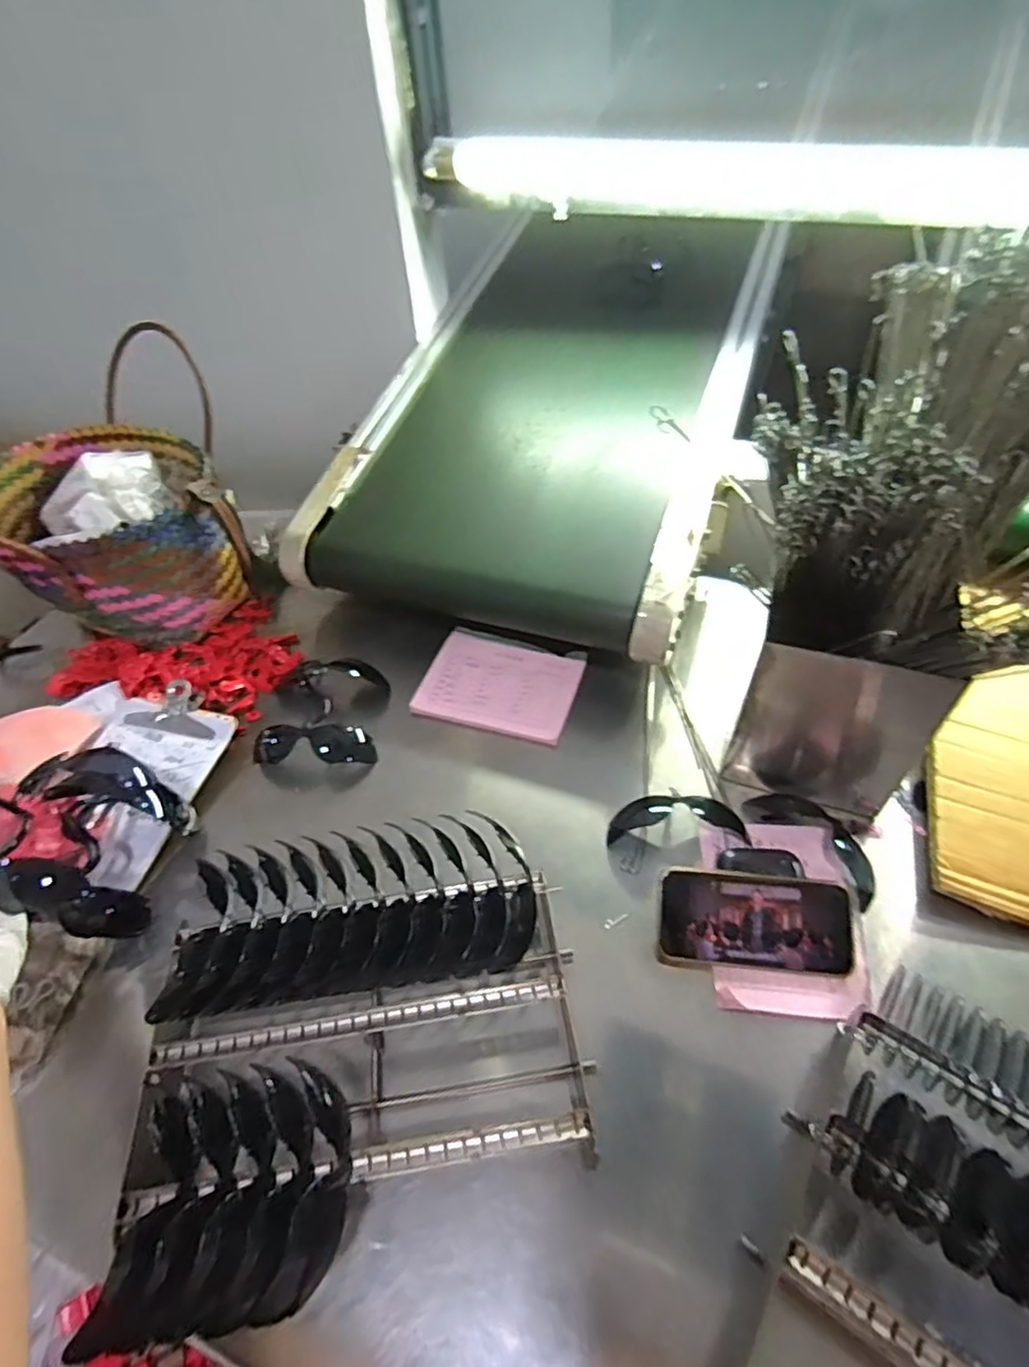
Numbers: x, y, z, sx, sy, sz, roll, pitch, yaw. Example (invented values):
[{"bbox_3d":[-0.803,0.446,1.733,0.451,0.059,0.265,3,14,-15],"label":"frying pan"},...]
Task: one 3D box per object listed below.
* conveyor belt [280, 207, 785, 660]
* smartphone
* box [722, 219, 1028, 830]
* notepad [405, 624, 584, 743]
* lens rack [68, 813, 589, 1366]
[{"bbox_3d":[0.059,-0.386,0.898,0.477,0.251,0.702,13,50,15],"label":"conveyor belt"},{"bbox_3d":[0.203,0.200,0.551,0.157,0.005,0.079,0,78,8],"label":"smartphone"},{"bbox_3d":[0.310,-0.082,0.527,0.210,0.415,0.206,19,52,20],"label":"box"},{"bbox_3d":[-0.015,-0.001,0.782,0.180,0.012,0.146,12,51,13],"label":"notepad"},{"bbox_3d":[-0.114,0.256,0.493,0.308,0.087,0.300,-11,48,-6],"label":"lens rack"}]

